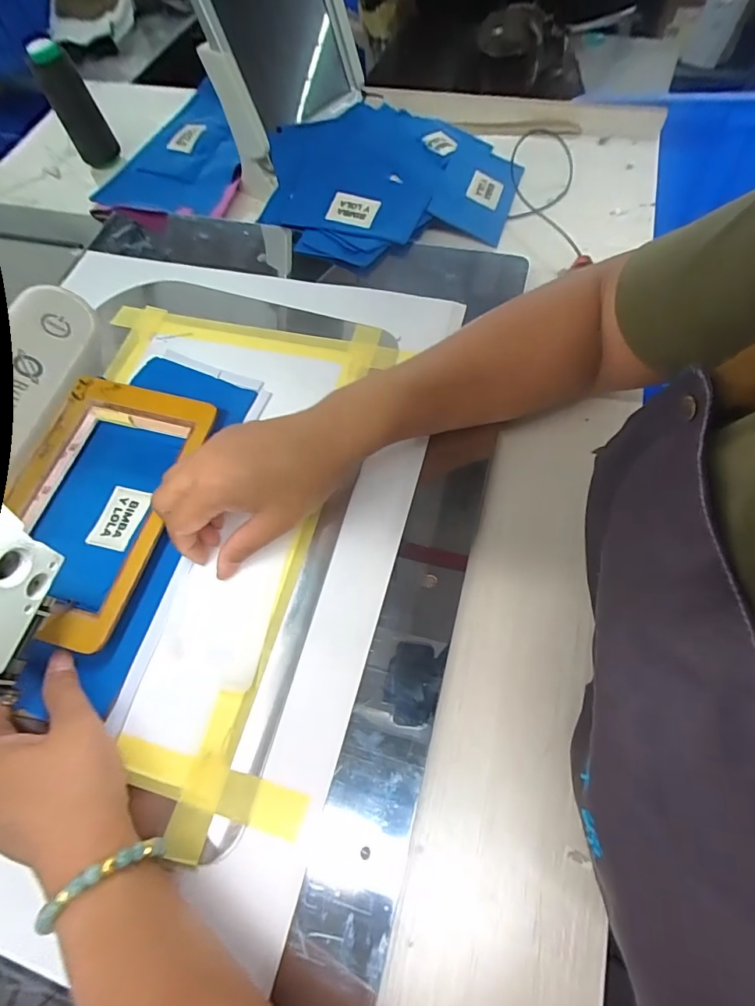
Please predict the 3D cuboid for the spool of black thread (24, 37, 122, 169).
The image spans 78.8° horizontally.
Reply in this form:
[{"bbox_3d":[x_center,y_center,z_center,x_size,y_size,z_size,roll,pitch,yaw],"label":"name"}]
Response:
[{"bbox_3d":[-0.357,-0.469,0.546,0.047,0.113,0.045,-1,66,2],"label":"spool of black thread"}]

